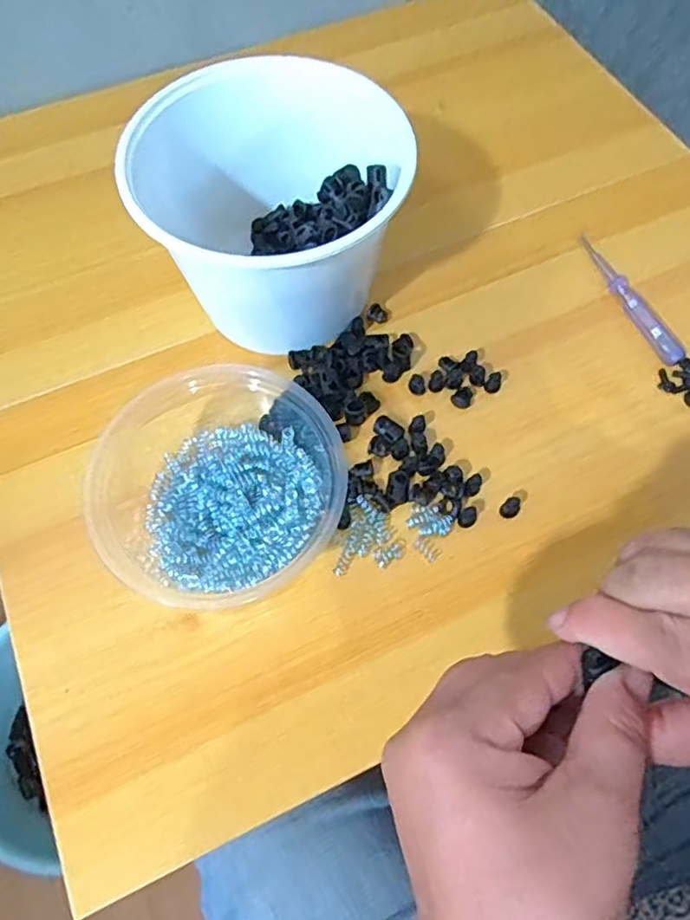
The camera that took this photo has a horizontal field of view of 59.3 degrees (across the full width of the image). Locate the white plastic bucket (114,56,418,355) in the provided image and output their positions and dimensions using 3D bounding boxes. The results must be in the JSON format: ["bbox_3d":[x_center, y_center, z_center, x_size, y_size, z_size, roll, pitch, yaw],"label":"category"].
[{"bbox_3d":[-0.042,-0.152,0.390,0.154,0.115,0.148,0,67,0],"label":"white plastic bucket"}]

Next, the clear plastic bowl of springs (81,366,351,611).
[{"bbox_3d":[-0.073,0.013,0.341,0.137,0.057,0.128,0,67,0],"label":"clear plastic bowl of springs"}]

